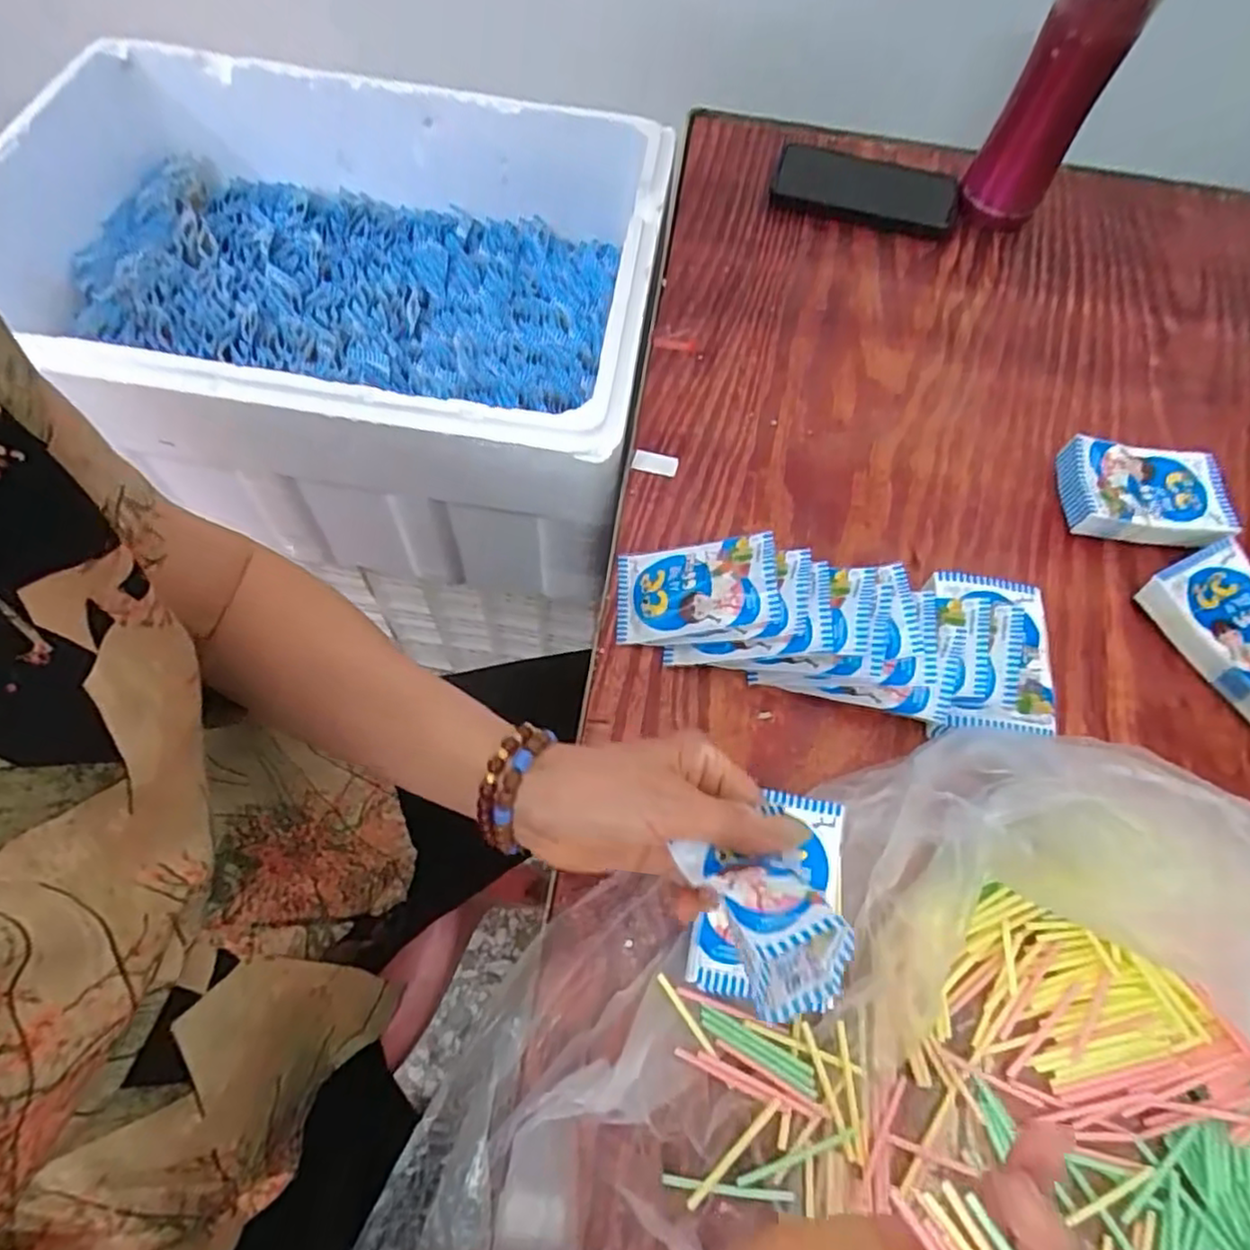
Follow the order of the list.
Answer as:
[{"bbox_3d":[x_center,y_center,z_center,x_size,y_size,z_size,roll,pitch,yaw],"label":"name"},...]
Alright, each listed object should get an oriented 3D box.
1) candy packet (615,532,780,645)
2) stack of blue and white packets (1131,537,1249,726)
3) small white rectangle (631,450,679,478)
[{"bbox_3d":[0.044,-0.024,0.450,0.105,0.008,0.064,-8,65,20],"label":"candy packet"},{"bbox_3d":[0.405,0.003,0.466,0.072,0.030,0.106,-24,68,-15],"label":"stack of blue and white packets"},{"bbox_3d":[0.022,-0.119,0.518,0.033,0.006,0.017,12,64,2],"label":"small white rectangle"}]

